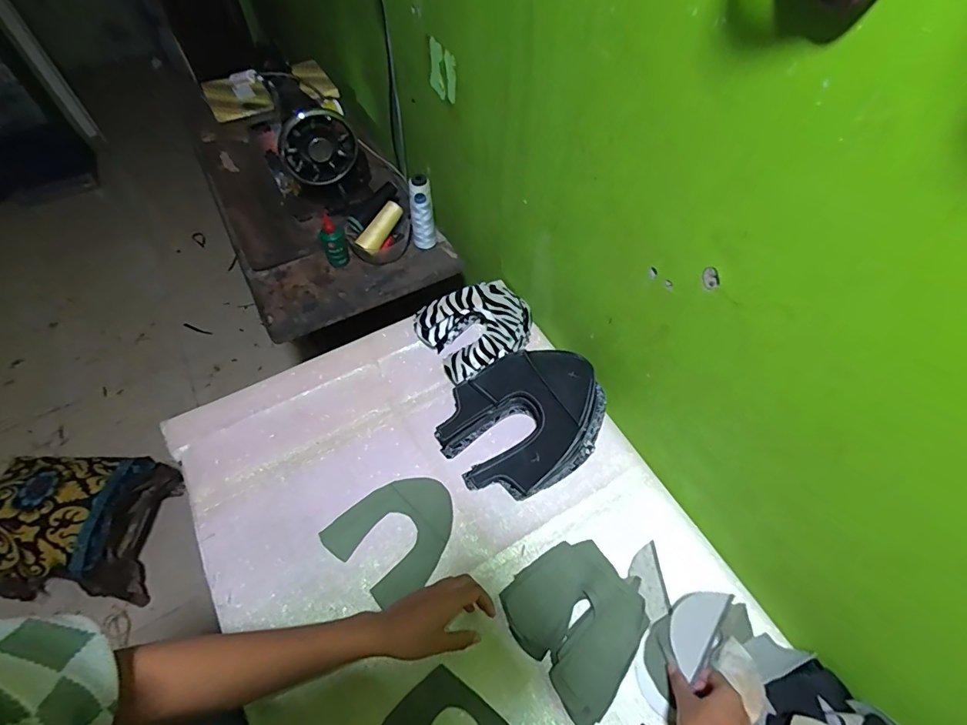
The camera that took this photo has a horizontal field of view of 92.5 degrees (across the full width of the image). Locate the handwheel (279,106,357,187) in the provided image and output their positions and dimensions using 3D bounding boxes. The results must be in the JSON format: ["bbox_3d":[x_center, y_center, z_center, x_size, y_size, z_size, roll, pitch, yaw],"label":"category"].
[{"bbox_3d":[-0.300,-0.391,0.842,0.132,0.126,0.022,-34,63,-20],"label":"handwheel"}]

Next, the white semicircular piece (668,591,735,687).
[{"bbox_3d":[0.251,0.309,0.551,0.009,0.061,0.098,35,85,-22],"label":"white semicircular piece"}]

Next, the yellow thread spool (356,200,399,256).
[{"bbox_3d":[-0.198,-0.258,0.886,0.031,0.035,0.113,25,75,15],"label":"yellow thread spool"}]

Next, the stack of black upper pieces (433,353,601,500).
[{"bbox_3d":[0.057,0.077,0.687,0.234,0.100,0.201,-34,63,-21],"label":"stack of black upper pieces"}]

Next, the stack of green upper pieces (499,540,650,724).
[{"bbox_3d":[0.120,0.312,0.569,0.154,0.037,0.169,-34,63,-21],"label":"stack of green upper pieces"}]

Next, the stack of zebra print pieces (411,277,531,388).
[{"bbox_3d":[-0.005,-0.057,0.784,0.179,0.079,0.145,-31,62,-19],"label":"stack of zebra print pieces"}]

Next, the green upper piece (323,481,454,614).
[{"bbox_3d":[-0.118,0.231,0.643,0.144,0.005,0.158,36,63,21],"label":"green upper piece"}]

